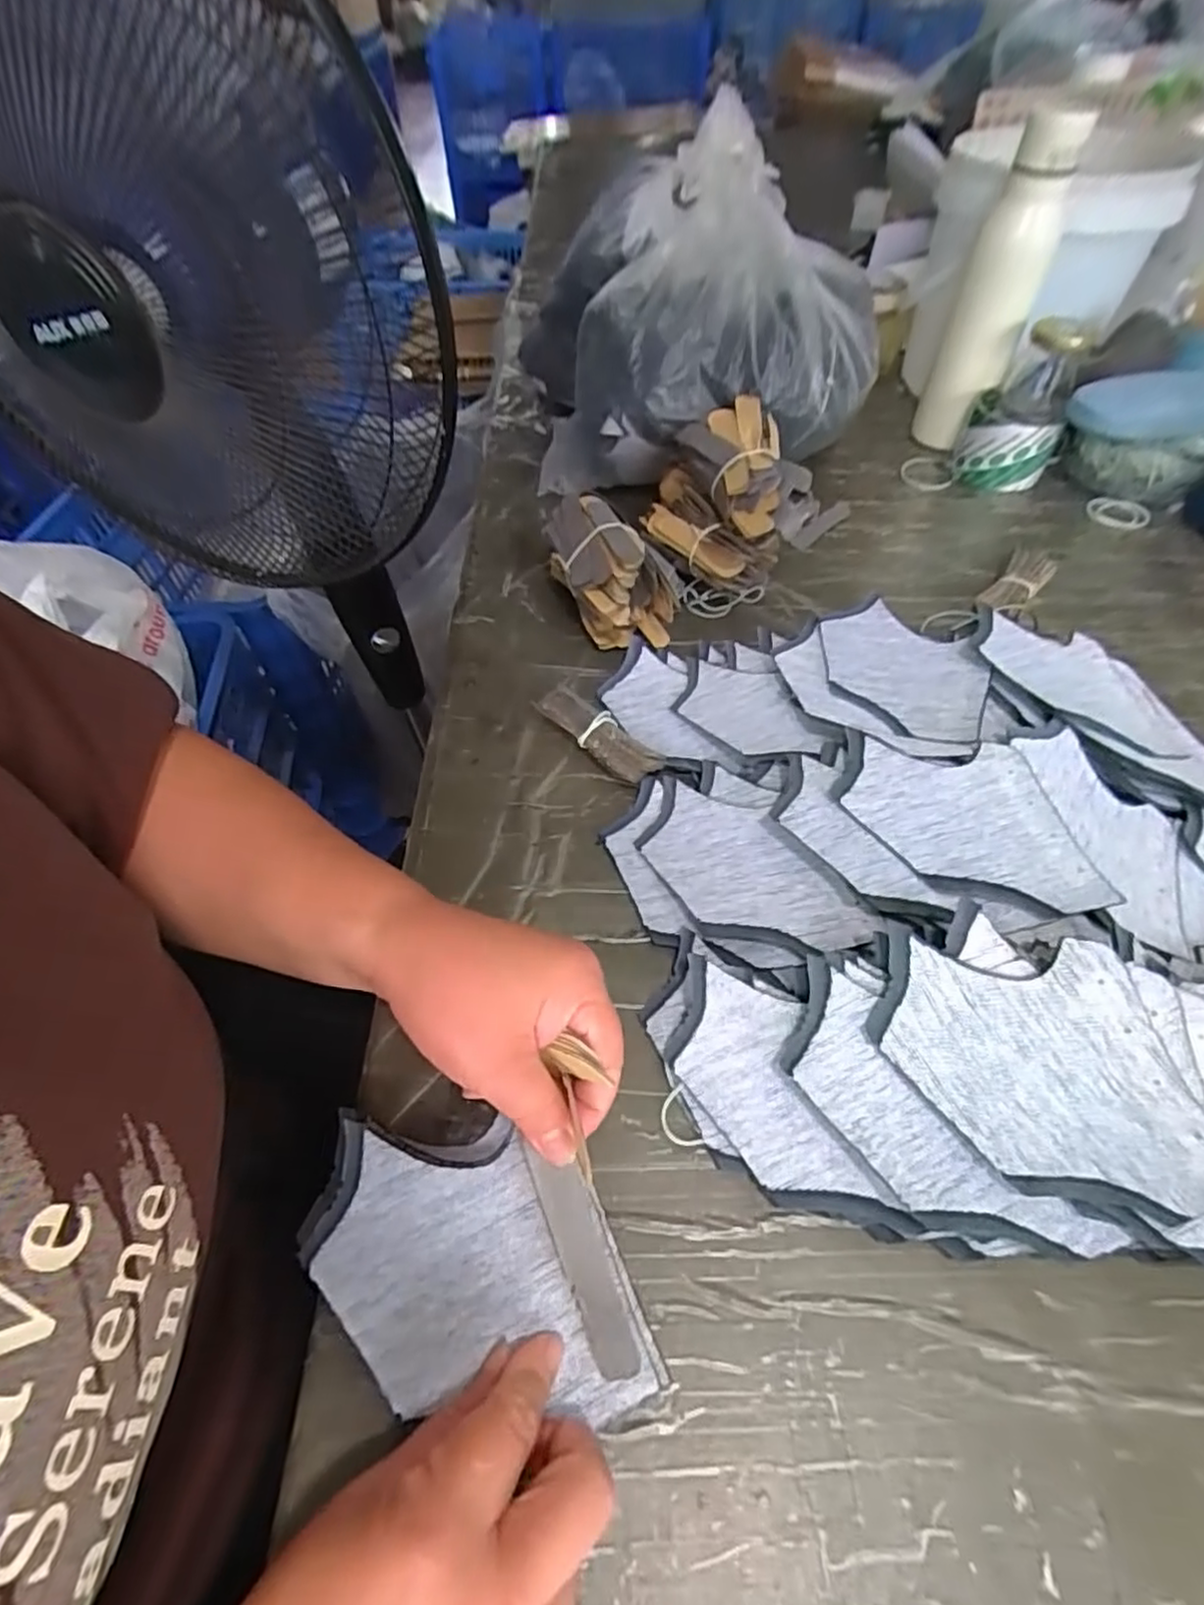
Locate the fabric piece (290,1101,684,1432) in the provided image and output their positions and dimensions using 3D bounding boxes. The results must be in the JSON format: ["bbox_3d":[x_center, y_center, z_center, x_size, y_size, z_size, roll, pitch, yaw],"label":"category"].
[{"bbox_3d":[-0.049,0.180,0.273,0.137,0.012,0.092,1,51,3],"label":"fabric piece"}]

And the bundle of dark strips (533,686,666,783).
[{"bbox_3d":[-0.004,-0.047,0.446,0.028,0.016,0.099,-38,59,-25],"label":"bundle of dark strips"}]

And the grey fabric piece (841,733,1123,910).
[{"bbox_3d":[0.194,0.008,0.366,0.115,0.009,0.097,3,53,5],"label":"grey fabric piece"}]

